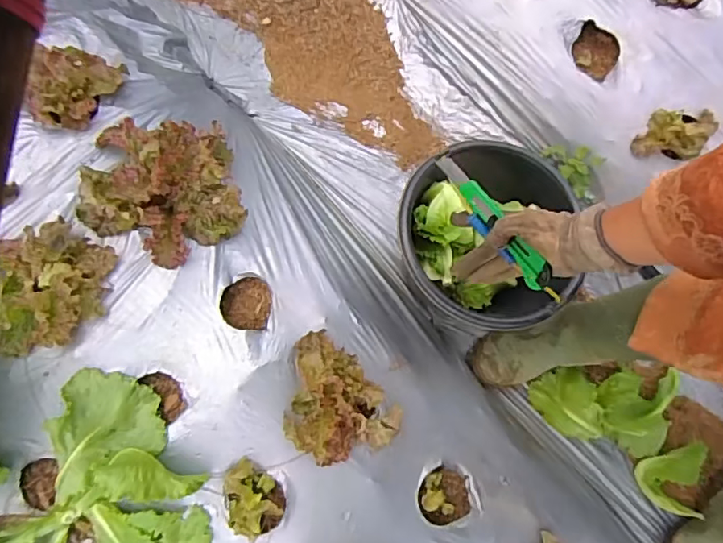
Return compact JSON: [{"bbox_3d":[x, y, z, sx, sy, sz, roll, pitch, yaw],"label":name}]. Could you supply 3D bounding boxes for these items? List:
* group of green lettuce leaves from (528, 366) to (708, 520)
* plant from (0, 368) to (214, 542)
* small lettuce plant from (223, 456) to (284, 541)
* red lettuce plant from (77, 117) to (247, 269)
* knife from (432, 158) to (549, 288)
[{"bbox_3d":[0.460,0.241,0.921,0.319,0.084,0.192,35,81,6],"label":"group of green lettuce leaves"},{"bbox_3d":[-0.317,0.335,0.666,0.271,0.124,0.361,23,80,3],"label":"plant"},{"bbox_3d":[-0.147,0.298,0.700,0.075,0.042,0.091,-42,83,-8],"label":"small lettuce plant"},{"bbox_3d":[-0.283,-0.115,0.754,0.203,0.096,0.200,0,79,-1],"label":"red lettuce plant"},{"bbox_3d":[0.147,-0.059,0.600,0.023,0.019,0.183,-33,79,-7],"label":"knife"}]

